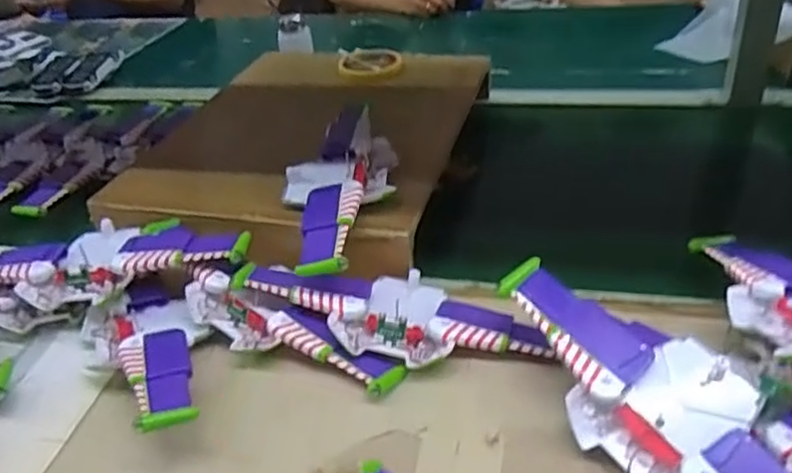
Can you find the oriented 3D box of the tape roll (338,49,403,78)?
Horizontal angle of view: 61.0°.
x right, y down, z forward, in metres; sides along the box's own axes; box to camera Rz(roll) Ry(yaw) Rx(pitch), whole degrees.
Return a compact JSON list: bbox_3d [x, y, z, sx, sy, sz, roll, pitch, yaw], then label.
[{"bbox_3d":[-0.036,-0.253,0.973,0.089,0.016,0.089,-3,34,5],"label":"tape roll"}]

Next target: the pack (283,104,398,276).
[{"bbox_3d":[-0.053,-0.054,0.669,0.109,0.035,0.279,-3,34,5],"label":"pack"}]

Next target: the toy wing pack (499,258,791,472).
[{"bbox_3d":[0.185,0.121,0.453,0.099,0.050,0.293,-24,51,-25],"label":"toy wing pack"}]

